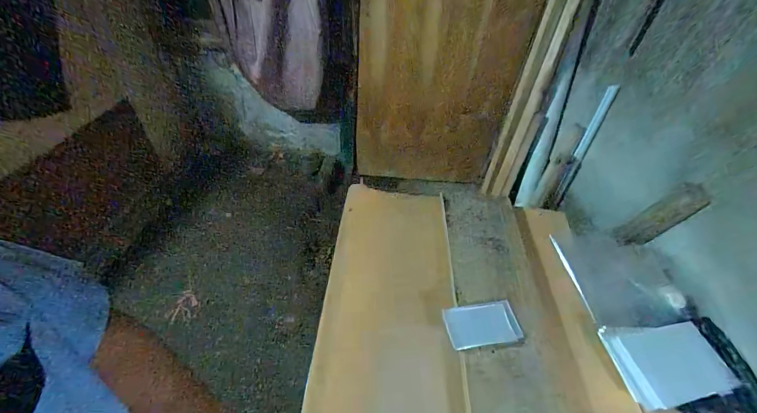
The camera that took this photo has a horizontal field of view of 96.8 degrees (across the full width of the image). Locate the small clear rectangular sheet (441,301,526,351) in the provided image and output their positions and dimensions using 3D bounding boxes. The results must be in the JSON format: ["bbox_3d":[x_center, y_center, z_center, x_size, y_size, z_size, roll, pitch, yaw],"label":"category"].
[{"bbox_3d":[0.179,0.202,0.574,0.132,0.009,0.069,-3,58,-15],"label":"small clear rectangular sheet"}]

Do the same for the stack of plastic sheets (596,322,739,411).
[{"bbox_3d":[0.500,0.260,0.570,0.206,0.032,0.128,-2,46,-9],"label":"stack of plastic sheets"}]

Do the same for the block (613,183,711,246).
[{"bbox_3d":[0.620,0.024,0.742,0.029,0.186,0.060,20,43,-18],"label":"block"}]

